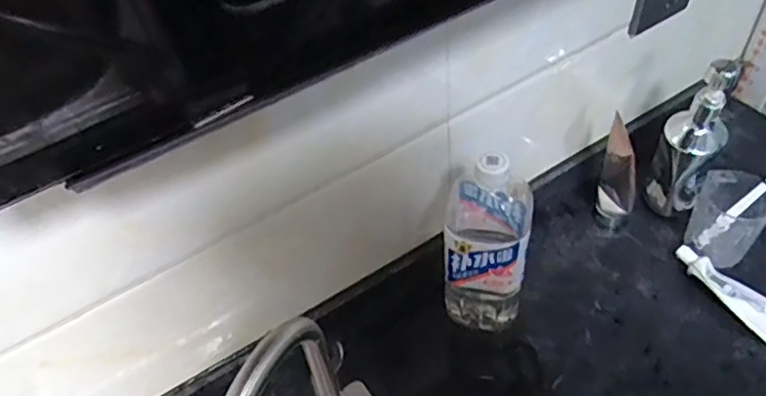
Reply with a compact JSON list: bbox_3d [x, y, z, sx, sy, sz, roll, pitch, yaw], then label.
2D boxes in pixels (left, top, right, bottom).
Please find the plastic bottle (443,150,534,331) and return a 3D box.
[{"bbox_3d":[0.104,0.045,0.598,0.082,0.227,0.087,2,50,9],"label":"plastic bottle"}]

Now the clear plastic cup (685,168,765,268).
[{"bbox_3d":[0.391,0.022,0.674,0.073,0.084,0.085,23,56,25],"label":"clear plastic cup"}]

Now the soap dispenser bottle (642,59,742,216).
[{"bbox_3d":[0.352,-0.063,0.678,0.064,0.203,0.060,18,54,22],"label":"soap dispenser bottle"}]

